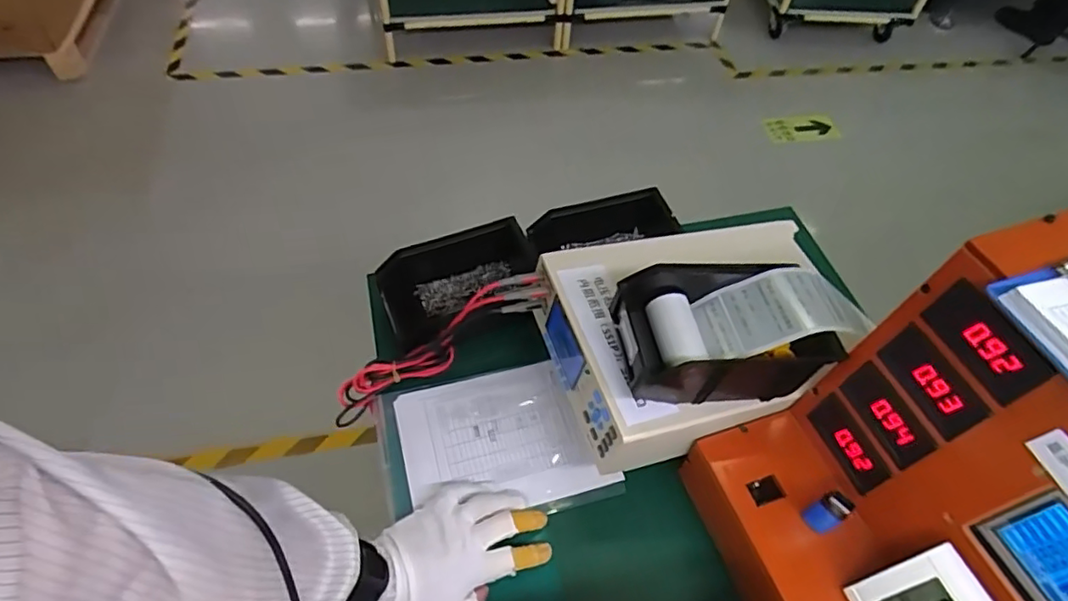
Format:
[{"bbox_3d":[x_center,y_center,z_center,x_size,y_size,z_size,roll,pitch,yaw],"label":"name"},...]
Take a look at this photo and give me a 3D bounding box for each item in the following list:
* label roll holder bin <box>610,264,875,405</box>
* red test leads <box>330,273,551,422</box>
[{"bbox_3d":[0.182,0.027,0.533,0.214,0.066,0.105,-6,54,-7],"label":"label roll holder bin"},{"bbox_3d":[-0.100,0.048,0.622,0.257,0.053,0.032,-34,58,9],"label":"red test leads"}]

